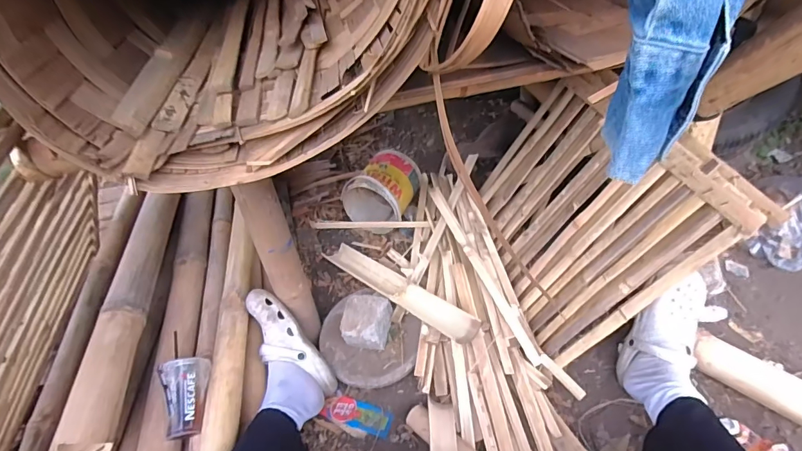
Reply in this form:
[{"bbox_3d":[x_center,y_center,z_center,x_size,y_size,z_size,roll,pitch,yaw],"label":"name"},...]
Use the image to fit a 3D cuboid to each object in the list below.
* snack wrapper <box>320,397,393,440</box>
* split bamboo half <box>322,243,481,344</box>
[{"bbox_3d":[-0.095,0.411,0.917,0.149,0.015,0.066,10,43,20],"label":"snack wrapper"},{"bbox_3d":[-0.023,0.150,1.052,0.072,0.027,0.526,-33,34,-27],"label":"split bamboo half"}]

